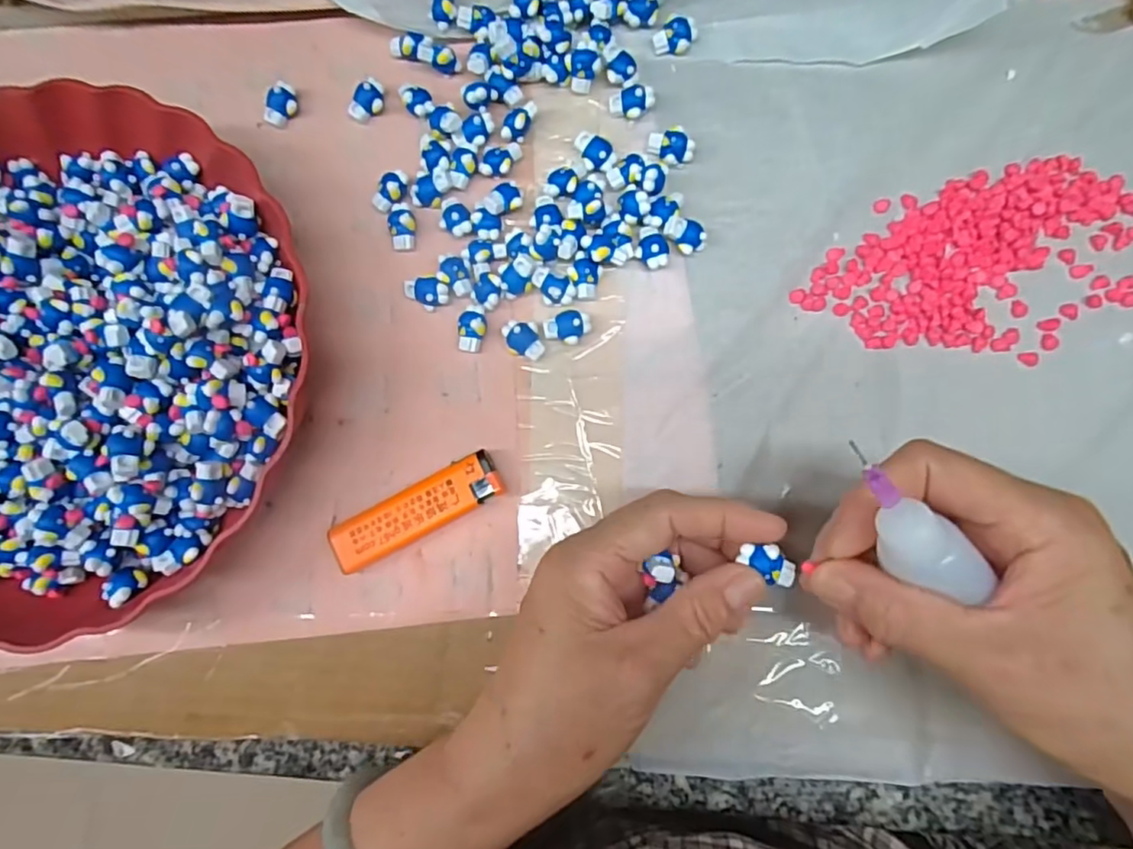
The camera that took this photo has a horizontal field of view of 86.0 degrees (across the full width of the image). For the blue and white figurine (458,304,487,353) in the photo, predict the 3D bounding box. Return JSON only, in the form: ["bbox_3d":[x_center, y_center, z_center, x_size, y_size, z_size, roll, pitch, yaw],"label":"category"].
[{"bbox_3d":[-0.044,-0.046,0.288,0.012,0.010,0.022,5,83,4],"label":"blue and white figurine"}]

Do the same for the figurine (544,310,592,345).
[{"bbox_3d":[0.000,-0.045,0.285,0.021,0.011,0.015,3,83,3],"label":"figurine"}]

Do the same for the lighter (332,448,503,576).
[{"bbox_3d":[-0.068,0.039,0.277,0.080,0.013,0.022,-28,82,-1],"label":"lighter"}]

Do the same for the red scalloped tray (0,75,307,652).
[{"bbox_3d":[-0.237,-0.030,0.281,0.248,0.047,0.245,-29,82,-1],"label":"red scalloped tray"}]

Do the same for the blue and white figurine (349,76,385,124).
[{"bbox_3d":[-0.102,-0.164,0.310,0.021,0.013,0.011,-32,82,-1],"label":"blue and white figurine"}]

